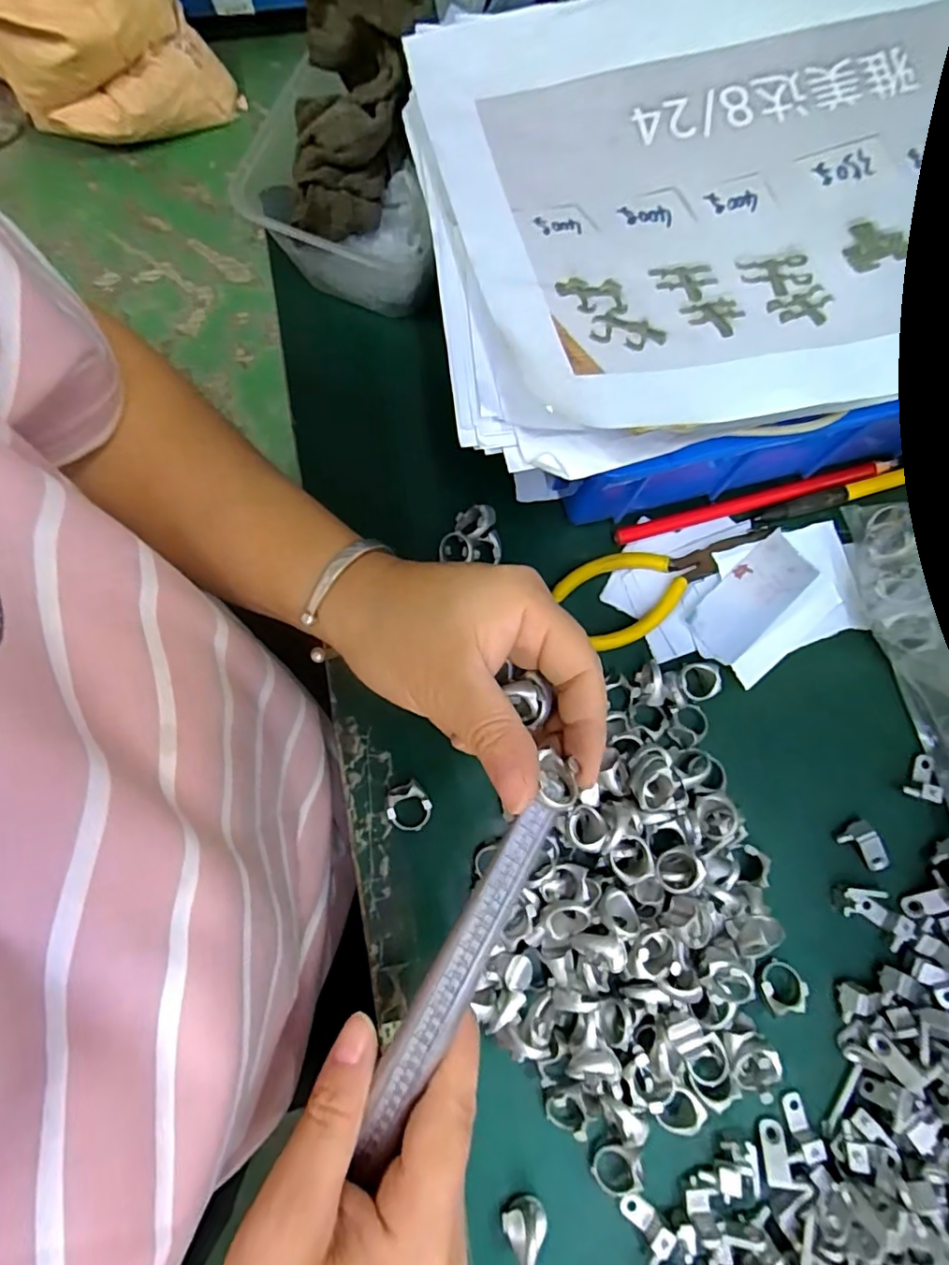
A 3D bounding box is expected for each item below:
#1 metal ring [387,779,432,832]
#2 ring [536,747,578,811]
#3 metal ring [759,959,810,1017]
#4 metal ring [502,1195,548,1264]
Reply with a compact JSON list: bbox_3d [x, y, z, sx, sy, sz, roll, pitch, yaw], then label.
[{"bbox_3d":[-0.032,0.086,0.282,0.021,0.014,0.023,0,78,0],"label":"metal ring"},{"bbox_3d":[0.030,0.052,0.202,0.013,0.008,0.021,-2,78,-1],"label":"ring"},{"bbox_3d":[0.145,0.168,0.270,0.021,0.005,0.021,1,55,-2],"label":"metal ring"},{"bbox_3d":[0.023,0.260,0.247,0.018,0.021,0.015,-38,81,-8],"label":"metal ring"}]

